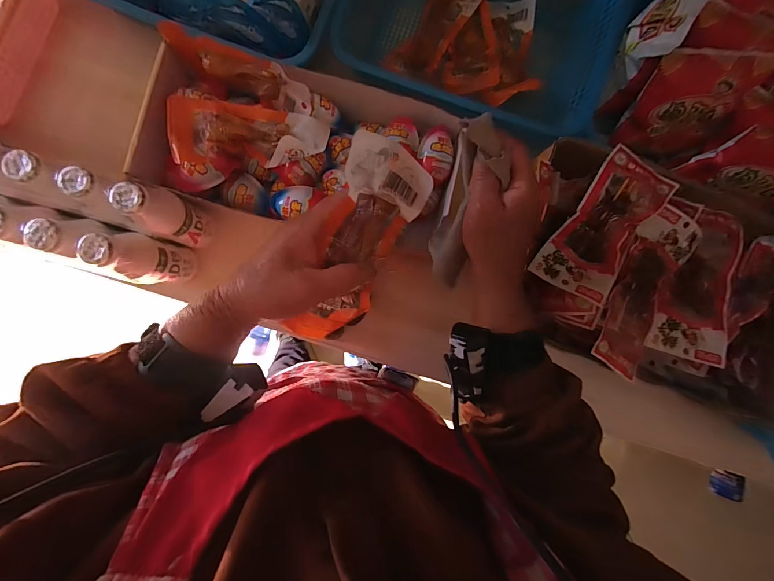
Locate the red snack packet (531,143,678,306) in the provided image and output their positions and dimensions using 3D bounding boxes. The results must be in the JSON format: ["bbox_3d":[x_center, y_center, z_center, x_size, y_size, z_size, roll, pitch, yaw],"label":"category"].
[{"bbox_3d":[0.249,-0.075,0.399,0.083,0.019,0.182,34,86,-2],"label":"red snack packet"}]

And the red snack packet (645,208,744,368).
[{"bbox_3d":[0.374,-0.010,0.429,0.081,0.032,0.185,18,87,-3],"label":"red snack packet"}]

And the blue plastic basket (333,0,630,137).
[{"bbox_3d":[0.121,-0.359,0.473,0.333,0.089,0.239,13,87,-4],"label":"blue plastic basket"}]

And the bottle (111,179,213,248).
[{"bbox_3d":[-0.246,-0.085,0.410,0.042,0.137,0.044,0,88,-4],"label":"bottle"}]

